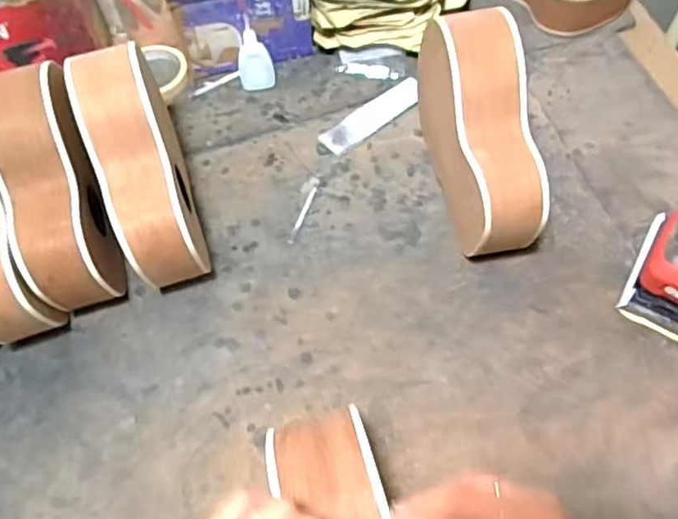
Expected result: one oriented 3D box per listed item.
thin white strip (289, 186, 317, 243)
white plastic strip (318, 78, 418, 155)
[{"bbox_3d":[-0.041,-0.052,0.683,0.008,0.004,0.078,16,63,12],"label":"thin white strip"},{"bbox_3d":[0.045,-0.179,0.740,0.145,0.007,0.045,-37,60,-12],"label":"white plastic strip"}]

